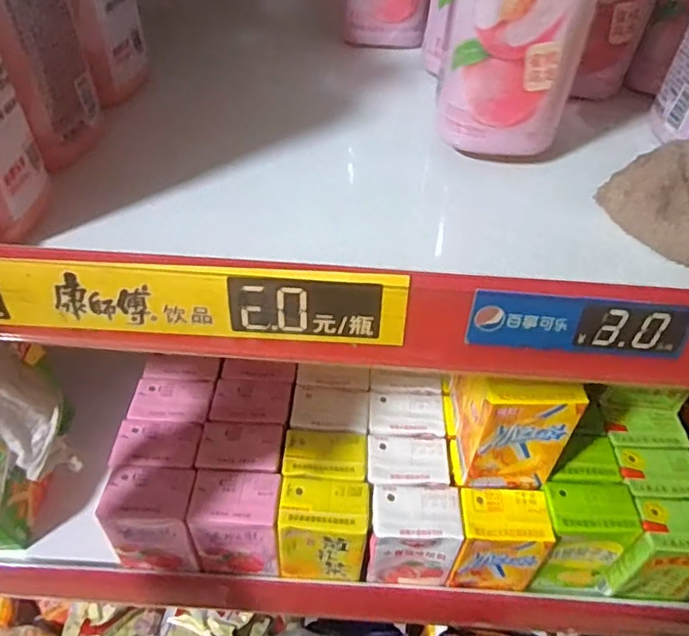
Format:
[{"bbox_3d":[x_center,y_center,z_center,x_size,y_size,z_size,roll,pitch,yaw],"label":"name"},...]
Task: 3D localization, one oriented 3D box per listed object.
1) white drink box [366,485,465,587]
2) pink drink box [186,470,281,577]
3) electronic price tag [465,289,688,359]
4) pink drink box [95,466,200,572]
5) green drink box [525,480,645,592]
[{"bbox_3d":[0.052,0.172,0.450,0.065,0.084,0.044,2,48,-1],"label":"white drink box"},{"bbox_3d":[-0.081,0.163,0.453,0.063,0.088,0.047,4,48,1],"label":"pink drink box"},{"bbox_3d":[0.086,0.003,0.208,0.078,0.023,0.004,4,31,1],"label":"electronic price tag"},{"bbox_3d":[-0.147,0.158,0.450,0.063,0.087,0.046,4,48,1],"label":"pink drink box"},{"bbox_3d":[0.183,0.172,0.459,0.068,0.102,0.044,0,49,-2],"label":"green drink box"}]

